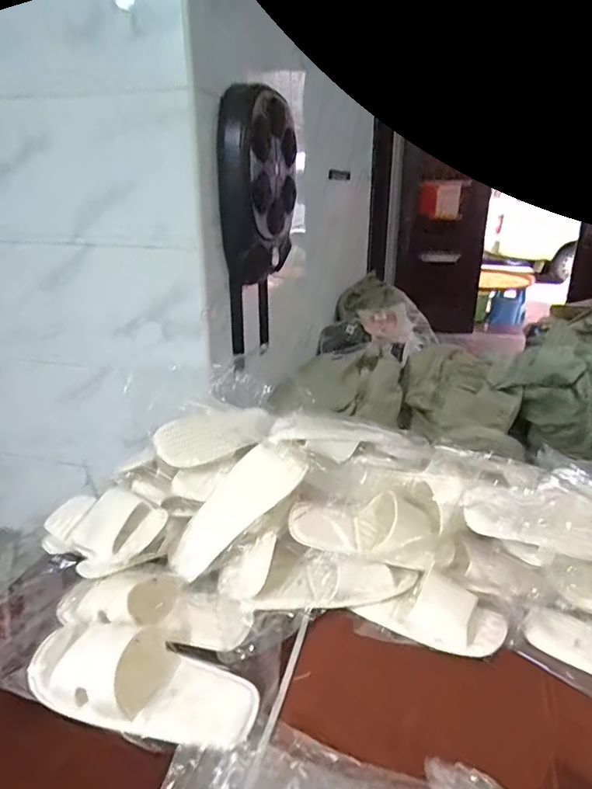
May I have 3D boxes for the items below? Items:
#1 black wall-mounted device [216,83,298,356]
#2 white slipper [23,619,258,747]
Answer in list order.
[{"bbox_3d":[-0.108,-0.531,1.695,0.180,0.764,0.362,2,22,12],"label":"black wall-mounted device"},{"bbox_3d":[-0.185,0.328,0.614,0.280,0.071,0.124,6,22,15],"label":"white slipper"}]

